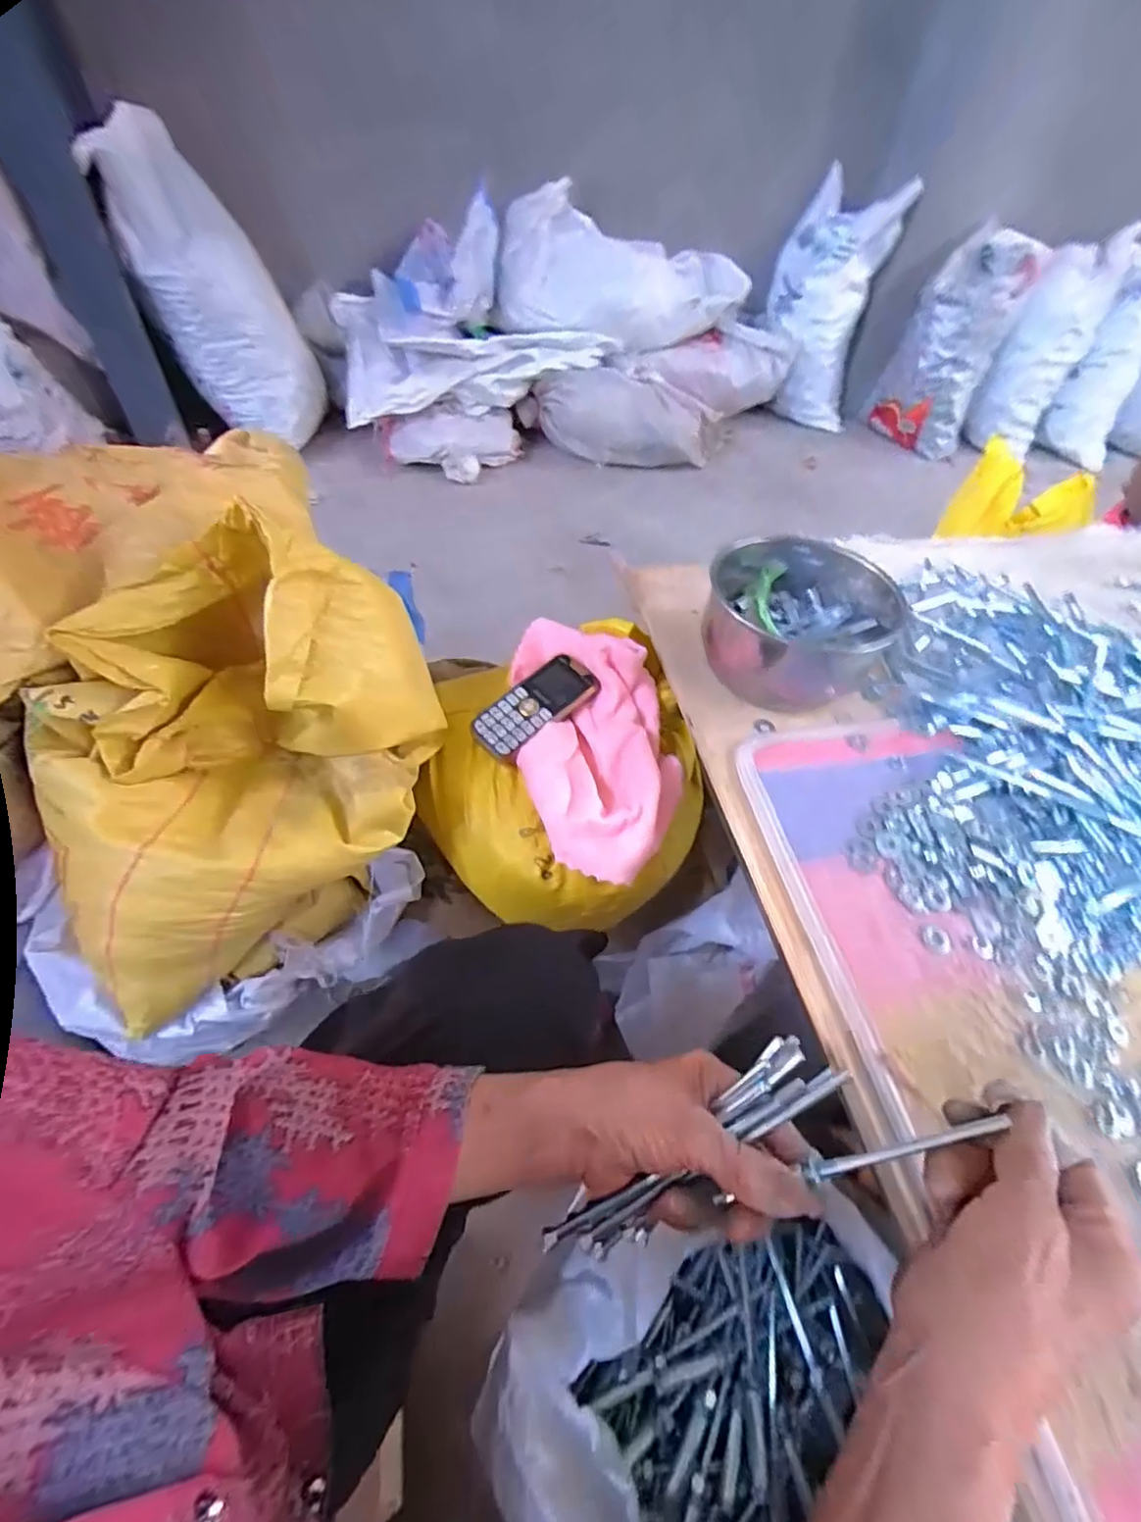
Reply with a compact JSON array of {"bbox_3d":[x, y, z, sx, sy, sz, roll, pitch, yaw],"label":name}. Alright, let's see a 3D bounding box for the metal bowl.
[{"bbox_3d":[0.217,-0.138,0.564,0.170,0.087,0.154,-27,59,-23],"label":"metal bowl"}]

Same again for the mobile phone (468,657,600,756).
[{"bbox_3d":[-0.033,-0.053,0.576,0.123,0.014,0.055,-39,68,-18],"label":"mobile phone"}]

